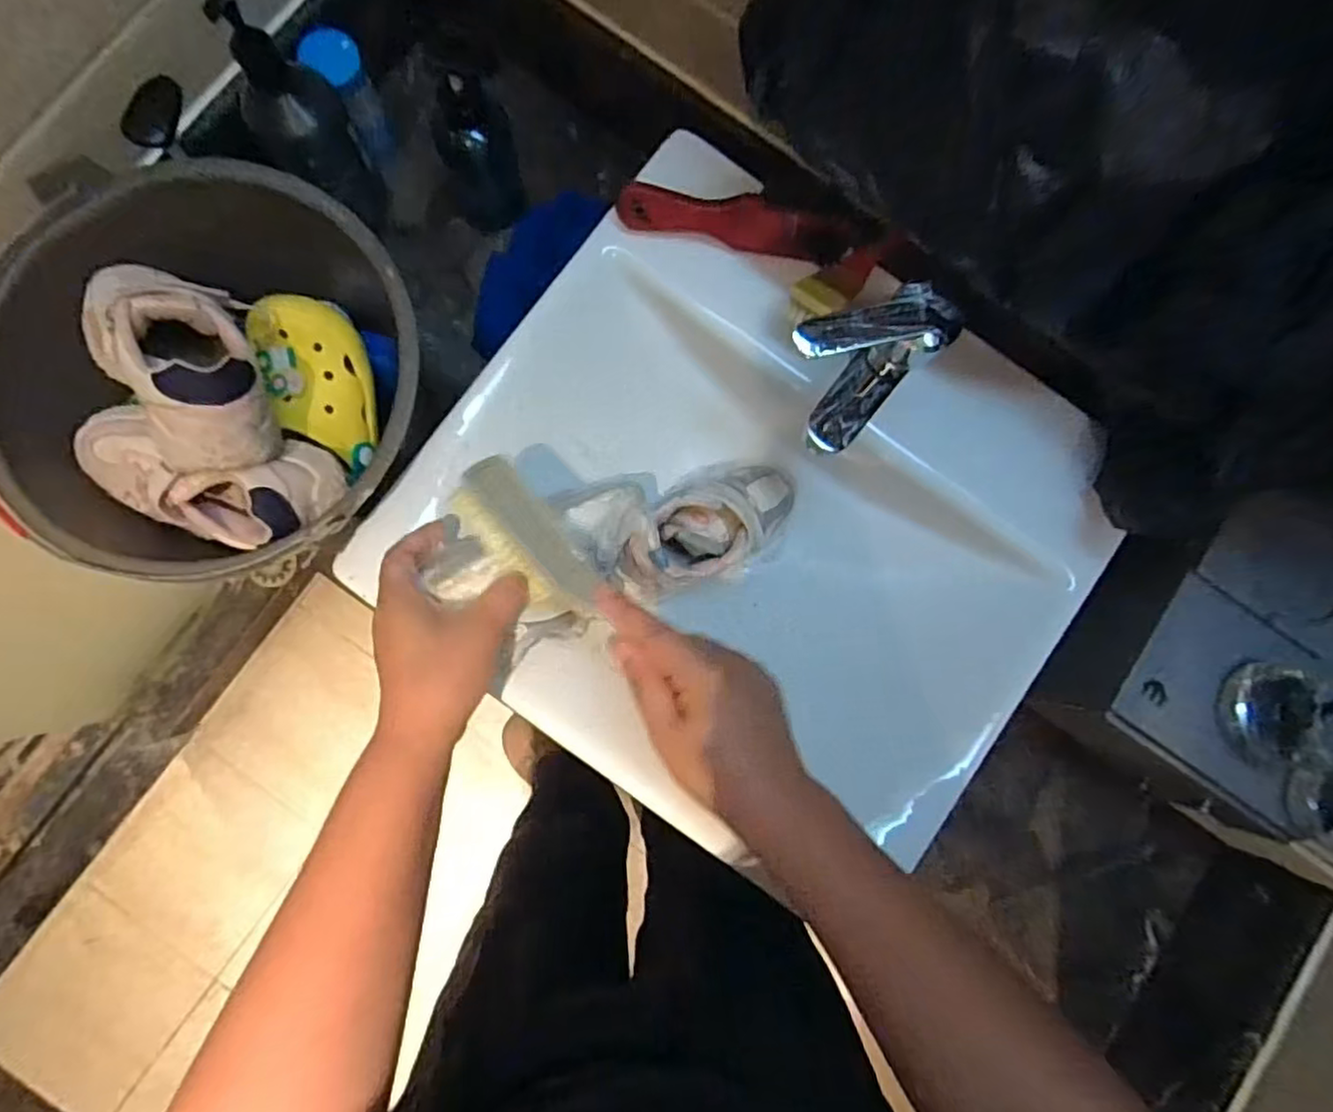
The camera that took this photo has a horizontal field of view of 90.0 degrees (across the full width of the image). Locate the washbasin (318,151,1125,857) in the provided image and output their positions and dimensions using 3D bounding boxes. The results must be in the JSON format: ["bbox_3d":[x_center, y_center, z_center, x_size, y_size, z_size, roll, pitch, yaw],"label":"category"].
[{"bbox_3d":[0.061,-0.019,0.525,0.455,0.136,0.409,38,84,0],"label":"washbasin"}]

